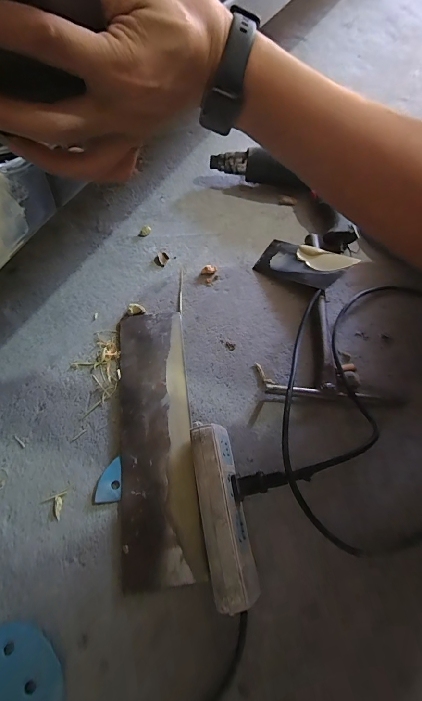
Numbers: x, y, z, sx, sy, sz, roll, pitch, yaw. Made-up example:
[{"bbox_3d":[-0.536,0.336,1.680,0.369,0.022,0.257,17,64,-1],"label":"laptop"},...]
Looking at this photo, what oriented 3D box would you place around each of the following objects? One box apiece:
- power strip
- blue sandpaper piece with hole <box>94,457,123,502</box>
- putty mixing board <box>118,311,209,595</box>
[{"bbox_3d":[0.012,0.167,0.346,0.049,0.057,0.175,-10,65,-4],"label":"power strip"},{"bbox_3d":[-0.123,0.156,0.387,0.030,0.004,0.049,-2,65,0],"label":"blue sandpaper piece with hole"},{"bbox_3d":[-0.071,0.100,0.409,0.090,0.011,0.333,-7,65,-3],"label":"putty mixing board"}]

